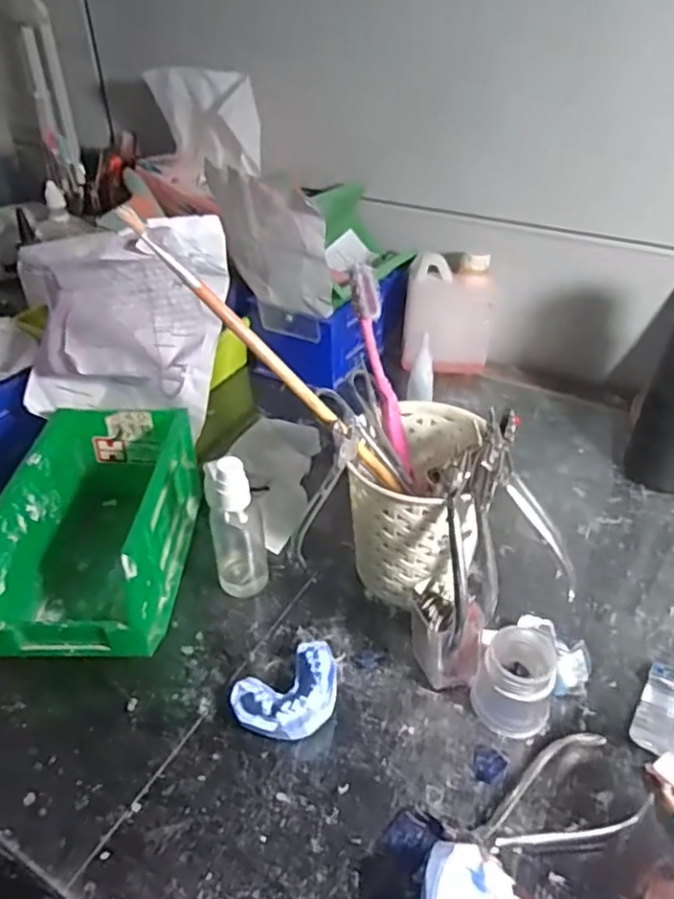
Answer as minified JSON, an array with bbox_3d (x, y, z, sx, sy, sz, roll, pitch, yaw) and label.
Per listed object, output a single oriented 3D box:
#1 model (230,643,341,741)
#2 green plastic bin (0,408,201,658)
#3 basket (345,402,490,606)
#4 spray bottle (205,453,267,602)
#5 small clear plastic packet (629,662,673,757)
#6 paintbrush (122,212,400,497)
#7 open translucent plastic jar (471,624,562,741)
[{"bbox_3d":[-0.026,0.144,0.361,0.064,0.026,0.045,-22,42,-26],"label":"model"},{"bbox_3d":[-0.165,0.056,0.435,0.100,0.092,0.174,-1,37,0],"label":"green plastic bin"},{"bbox_3d":[0.059,0.046,0.419,0.082,0.112,0.116,16,40,21],"label":"basket"},{"bbox_3d":[-0.069,0.052,0.420,0.032,0.112,0.032,-10,38,-12],"label":"spray bottle"},{"bbox_3d":[0.194,0.154,0.365,0.027,0.011,0.056,22,43,27],"label":"small clear plastic packet"},{"bbox_3d":[-0.036,-0.049,0.365,0.009,0.226,0.013,-33,25,30],"label":"paintbrush"},{"bbox_3d":[0.106,0.132,0.359,0.042,0.046,0.050,21,42,26],"label":"open translucent plastic jar"}]

